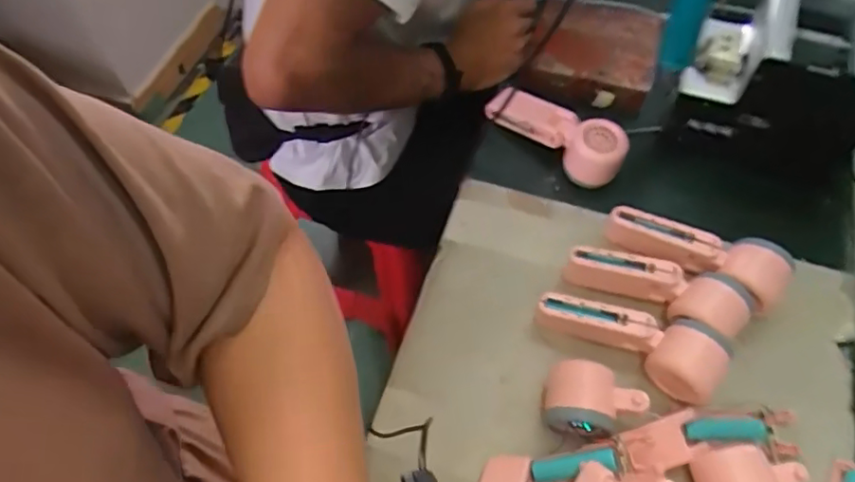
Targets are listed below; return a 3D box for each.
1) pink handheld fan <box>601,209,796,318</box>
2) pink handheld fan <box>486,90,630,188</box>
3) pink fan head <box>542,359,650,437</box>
[{"bbox_3d":[0.267,0.005,0.589,0.171,0.046,0.058,30,65,16],"label":"pink handheld fan"},{"bbox_3d":[0.141,-0.124,0.668,0.164,0.061,0.056,25,64,14],"label":"pink handheld fan"},{"bbox_3d":[0.142,0.140,0.521,0.081,0.047,0.058,7,61,4],"label":"pink fan head"}]

